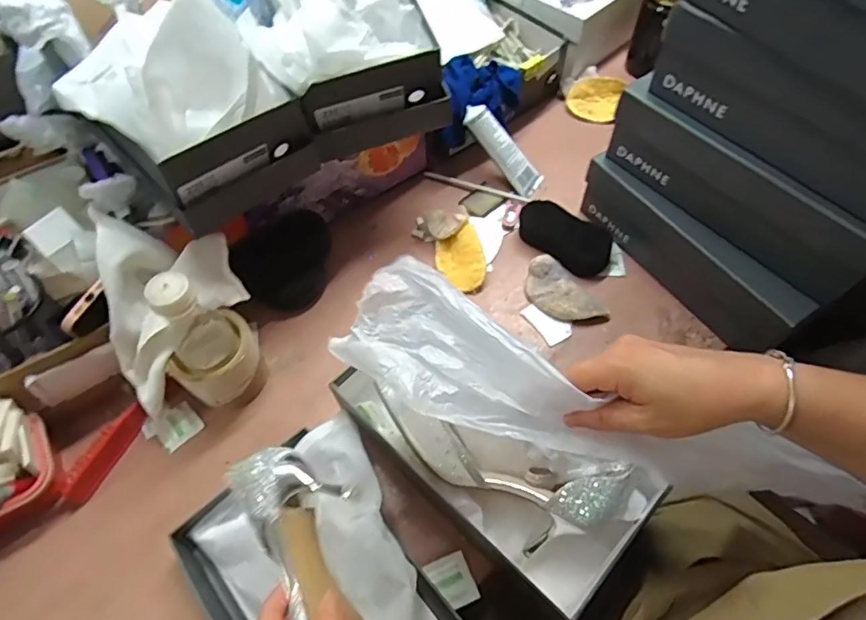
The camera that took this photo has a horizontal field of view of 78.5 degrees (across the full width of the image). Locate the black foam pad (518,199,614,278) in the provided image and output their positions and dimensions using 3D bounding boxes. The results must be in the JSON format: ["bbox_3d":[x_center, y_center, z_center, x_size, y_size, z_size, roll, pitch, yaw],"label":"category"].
[{"bbox_3d":[0.172,-0.096,0.700,0.127,0.032,0.060,31,65,19],"label":"black foam pad"}]

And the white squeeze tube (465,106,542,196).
[{"bbox_3d":[0.101,-0.225,0.747,0.148,0.026,0.046,45,62,-21],"label":"white squeeze tube"}]

